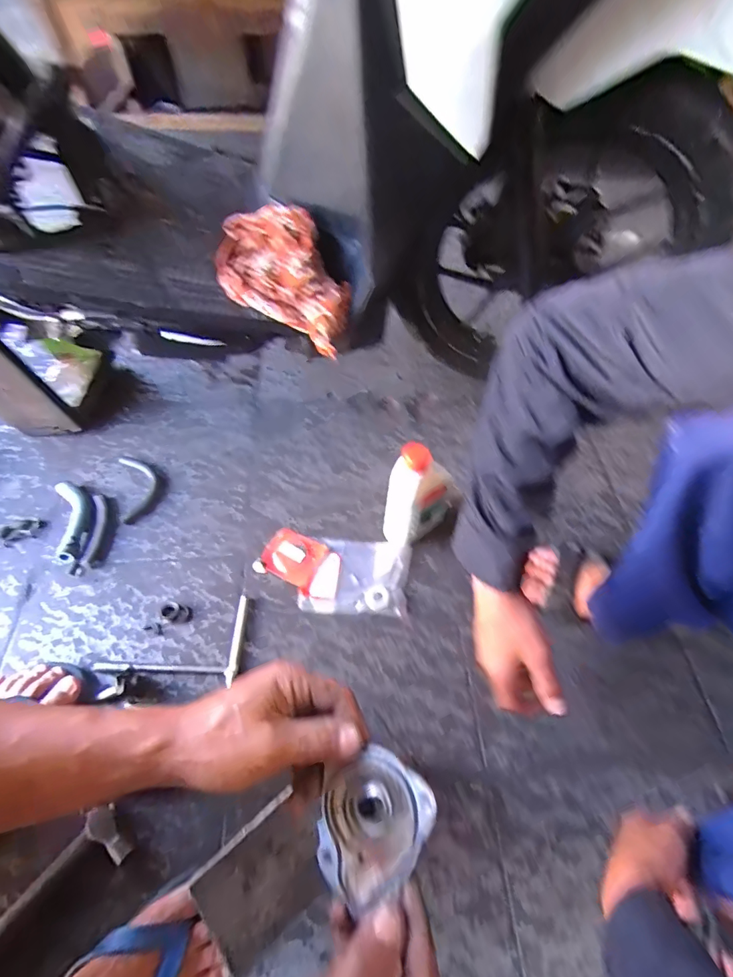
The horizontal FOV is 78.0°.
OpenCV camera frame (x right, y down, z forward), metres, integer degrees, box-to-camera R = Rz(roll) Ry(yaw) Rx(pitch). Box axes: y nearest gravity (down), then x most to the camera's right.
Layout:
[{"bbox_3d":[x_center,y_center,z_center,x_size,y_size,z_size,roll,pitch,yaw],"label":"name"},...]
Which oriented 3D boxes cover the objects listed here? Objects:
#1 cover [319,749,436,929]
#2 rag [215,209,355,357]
[{"bbox_3d":[0.004,0.214,0.292,0.069,0.025,0.079,21,76,32],"label":"cover"},{"bbox_3d":[-0.103,-0.258,0.548,0.175,0.095,0.118,17,58,9],"label":"rag"}]

